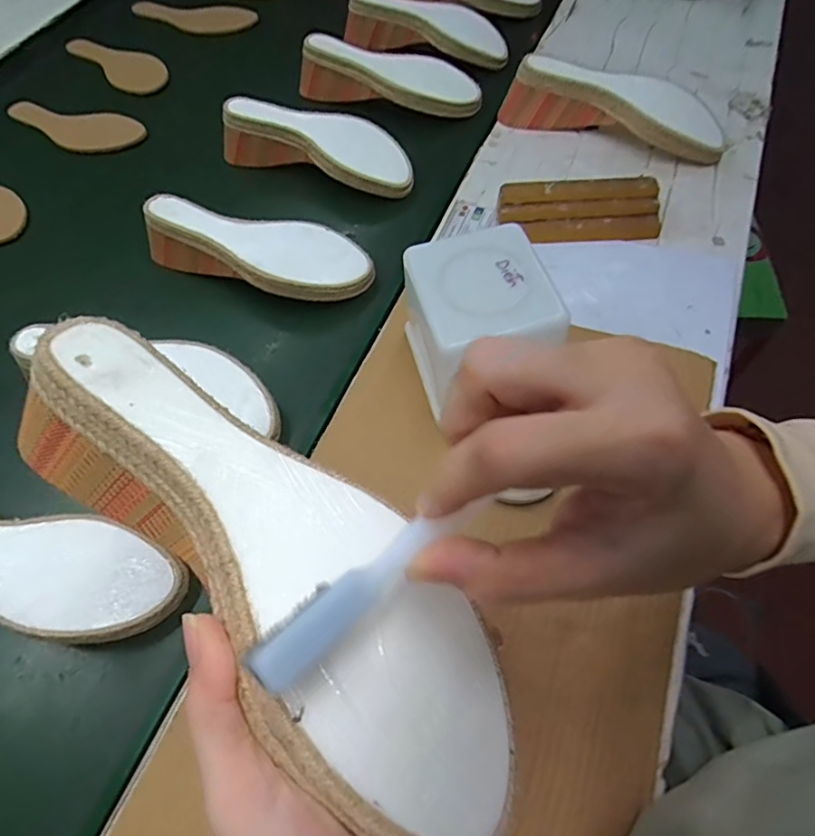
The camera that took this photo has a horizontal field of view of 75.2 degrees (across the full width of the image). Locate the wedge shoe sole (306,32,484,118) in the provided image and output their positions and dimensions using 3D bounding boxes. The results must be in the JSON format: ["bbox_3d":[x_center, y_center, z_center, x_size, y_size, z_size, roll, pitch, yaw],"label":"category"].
[{"bbox_3d":[-0.025,-0.448,0.684,0.247,0.055,0.072,17,61,15],"label":"wedge shoe sole"}]

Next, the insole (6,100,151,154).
[{"bbox_3d":[-0.471,-0.403,0.732,0.230,0.011,0.070,17,61,15],"label":"insole"}]

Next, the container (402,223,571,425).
[{"bbox_3d":[0.056,-0.070,0.419,0.100,0.105,0.107,-13,58,-4],"label":"container"}]

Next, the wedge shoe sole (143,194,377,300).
[{"bbox_3d":[-0.157,-0.173,0.549,0.232,0.069,0.090,17,61,15],"label":"wedge shoe sole"}]

